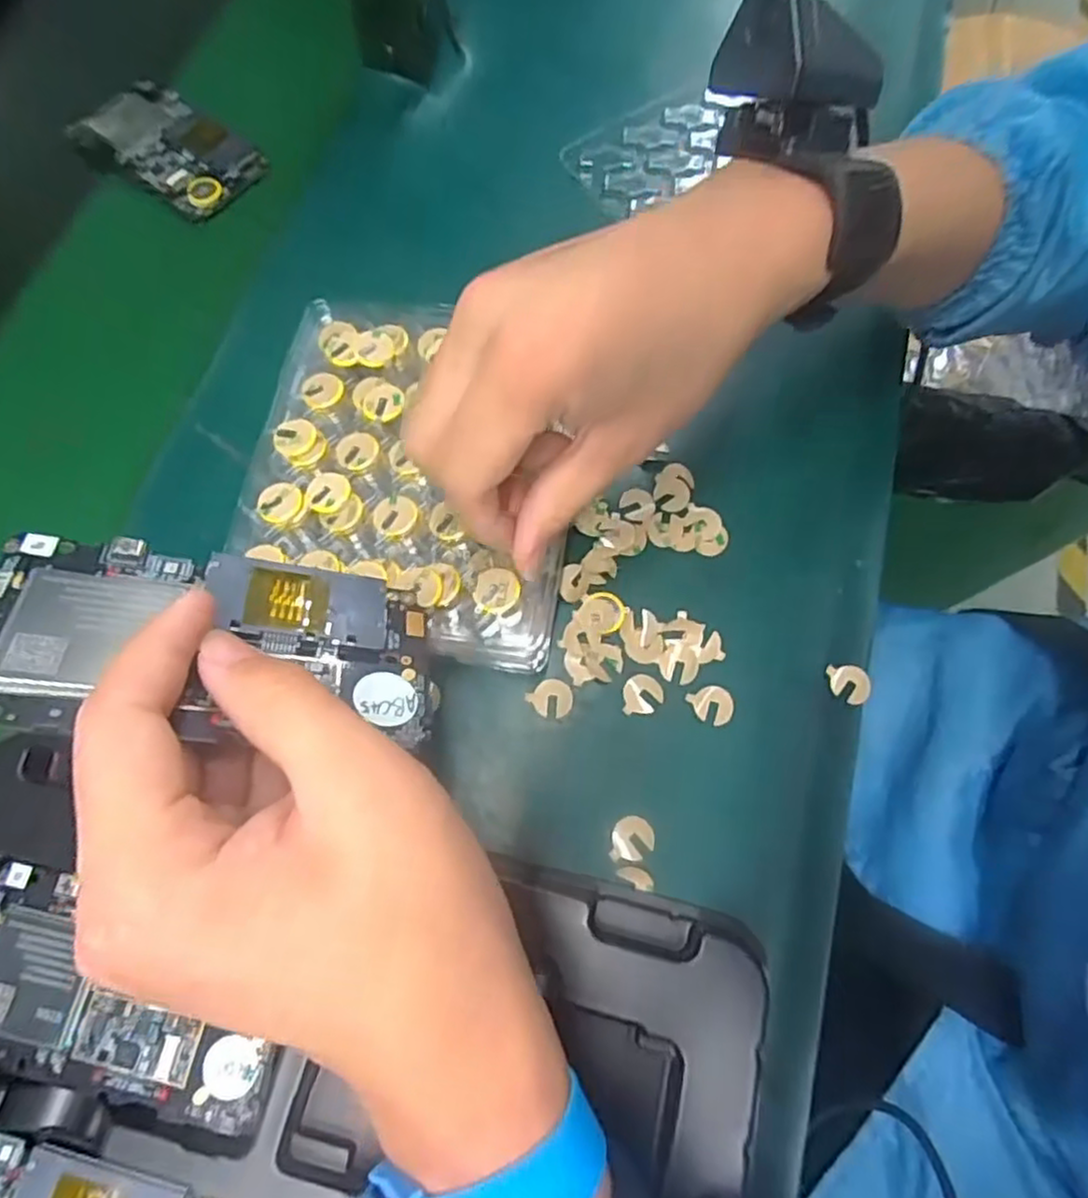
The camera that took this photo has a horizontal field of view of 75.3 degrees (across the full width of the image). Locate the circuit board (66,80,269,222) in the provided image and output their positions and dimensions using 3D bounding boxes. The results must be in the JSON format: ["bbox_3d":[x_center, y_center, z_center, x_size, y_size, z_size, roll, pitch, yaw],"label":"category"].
[{"bbox_3d":[-0.240,-0.288,0.449,0.127,0.016,0.065,37,74,14],"label":"circuit board"}]

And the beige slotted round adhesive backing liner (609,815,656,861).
[{"bbox_3d":[0.038,0.101,0.296,0.018,0.004,0.018,0,69,1],"label":"beige slotted round adhesive backing liner"}]

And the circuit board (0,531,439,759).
[{"bbox_3d":[-0.096,0.013,0.210,0.128,0.011,0.071,12,41,-18],"label":"circuit board"}]

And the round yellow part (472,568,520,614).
[{"bbox_3d":[-0.020,-0.003,0.292,0.019,0.007,0.019,0,69,1],"label":"round yellow part"}]

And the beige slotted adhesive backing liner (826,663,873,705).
[{"bbox_3d":[0.139,0.038,0.320,0.015,0.006,0.019,-10,69,-3],"label":"beige slotted adhesive backing liner"}]

